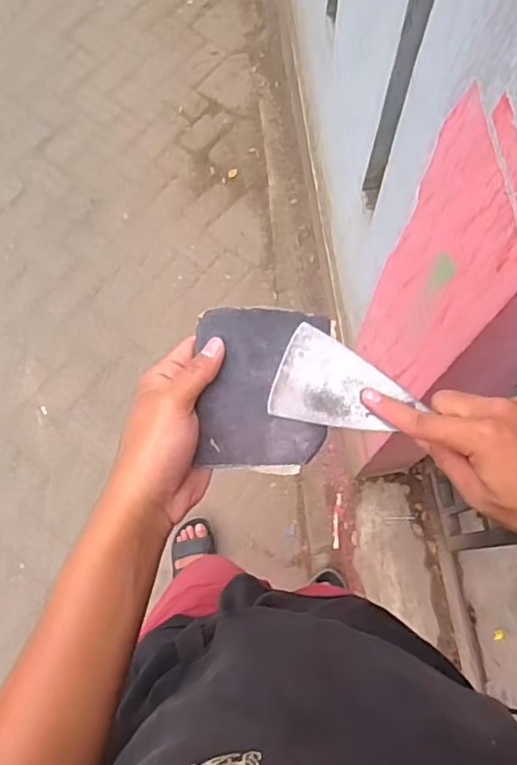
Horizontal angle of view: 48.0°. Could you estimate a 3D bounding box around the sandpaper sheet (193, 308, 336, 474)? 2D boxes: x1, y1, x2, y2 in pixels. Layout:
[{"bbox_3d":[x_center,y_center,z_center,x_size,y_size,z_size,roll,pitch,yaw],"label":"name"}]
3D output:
[{"bbox_3d":[0.003,0.005,0.430,0.098,0.005,0.118,6,87,-12],"label":"sandpaper sheet"}]

